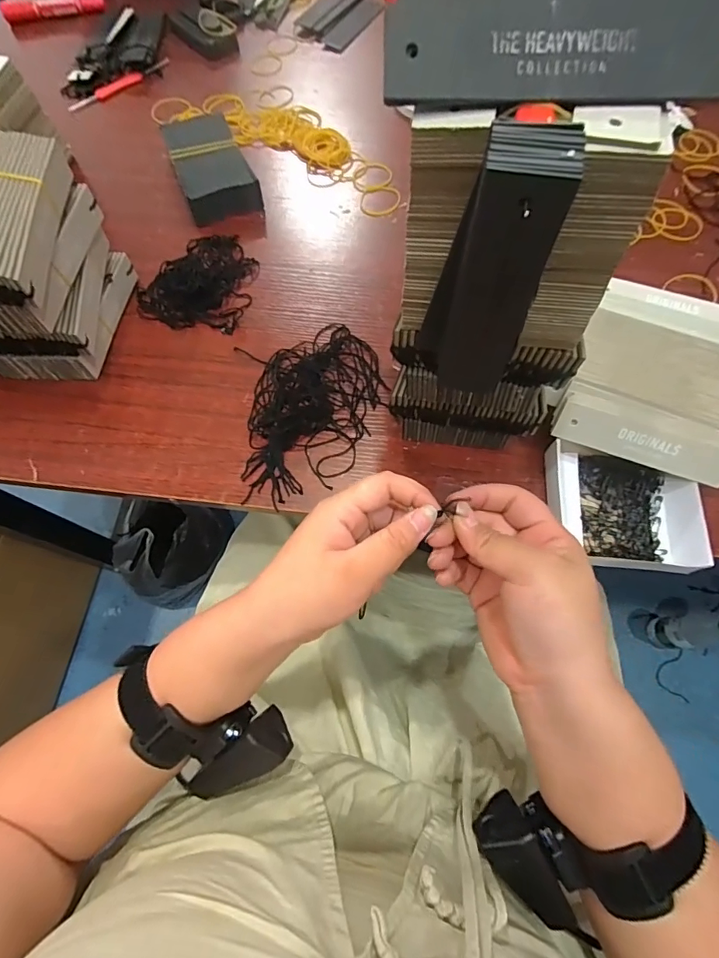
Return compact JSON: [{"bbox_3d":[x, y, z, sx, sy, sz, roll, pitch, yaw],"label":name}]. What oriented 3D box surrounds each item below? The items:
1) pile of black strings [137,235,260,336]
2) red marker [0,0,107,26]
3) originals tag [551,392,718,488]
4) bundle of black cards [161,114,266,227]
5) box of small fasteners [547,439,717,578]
[{"bbox_3d":[-0.165,-0.205,0.466,0.107,0.024,0.111,8,68,5],"label":"pile of black strings"},{"bbox_3d":[-0.437,-0.675,0.655,0.136,0.029,0.020,-23,69,-8],"label":"red marker"},{"bbox_3d":[0.216,-0.031,0.347,0.126,0.005,0.039,18,112,10],"label":"originals tag"},{"bbox_3d":[-0.165,-0.350,0.509,0.075,0.038,0.136,-20,68,-7],"label":"bundle of black cards"},{"bbox_3d":[0.205,0.020,0.360,0.106,0.029,0.092,7,68,5],"label":"box of small fasteners"}]

